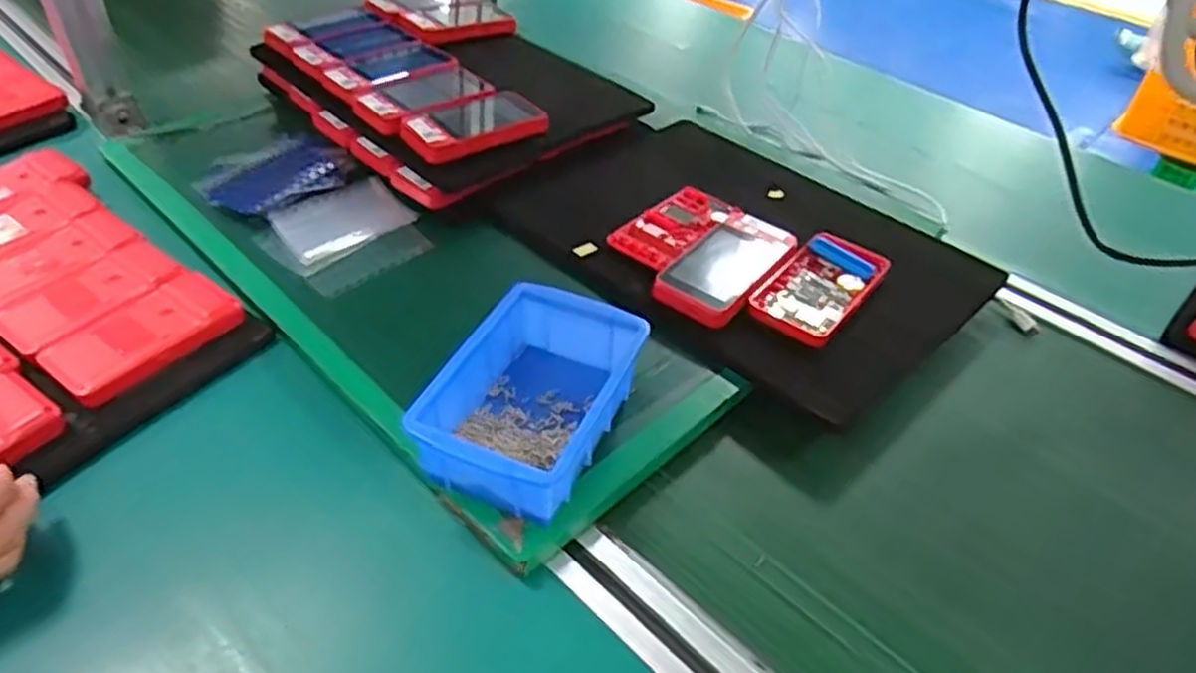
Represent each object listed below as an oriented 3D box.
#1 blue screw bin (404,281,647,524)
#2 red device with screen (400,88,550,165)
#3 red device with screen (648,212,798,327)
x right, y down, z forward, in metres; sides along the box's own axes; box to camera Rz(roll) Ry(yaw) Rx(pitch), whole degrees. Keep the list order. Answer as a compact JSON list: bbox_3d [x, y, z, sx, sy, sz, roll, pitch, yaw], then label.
[{"bbox_3d":[-0.037,0.040,0.485,0.096,0.059,0.148,19,44,15],"label":"blue screw bin"},{"bbox_3d":[-0.107,-0.184,0.681,0.122,0.013,0.055,-27,70,-29],"label":"red device with screen"},{"bbox_3d":[0.100,-0.054,0.610,0.068,0.018,0.135,29,48,24],"label":"red device with screen"}]

